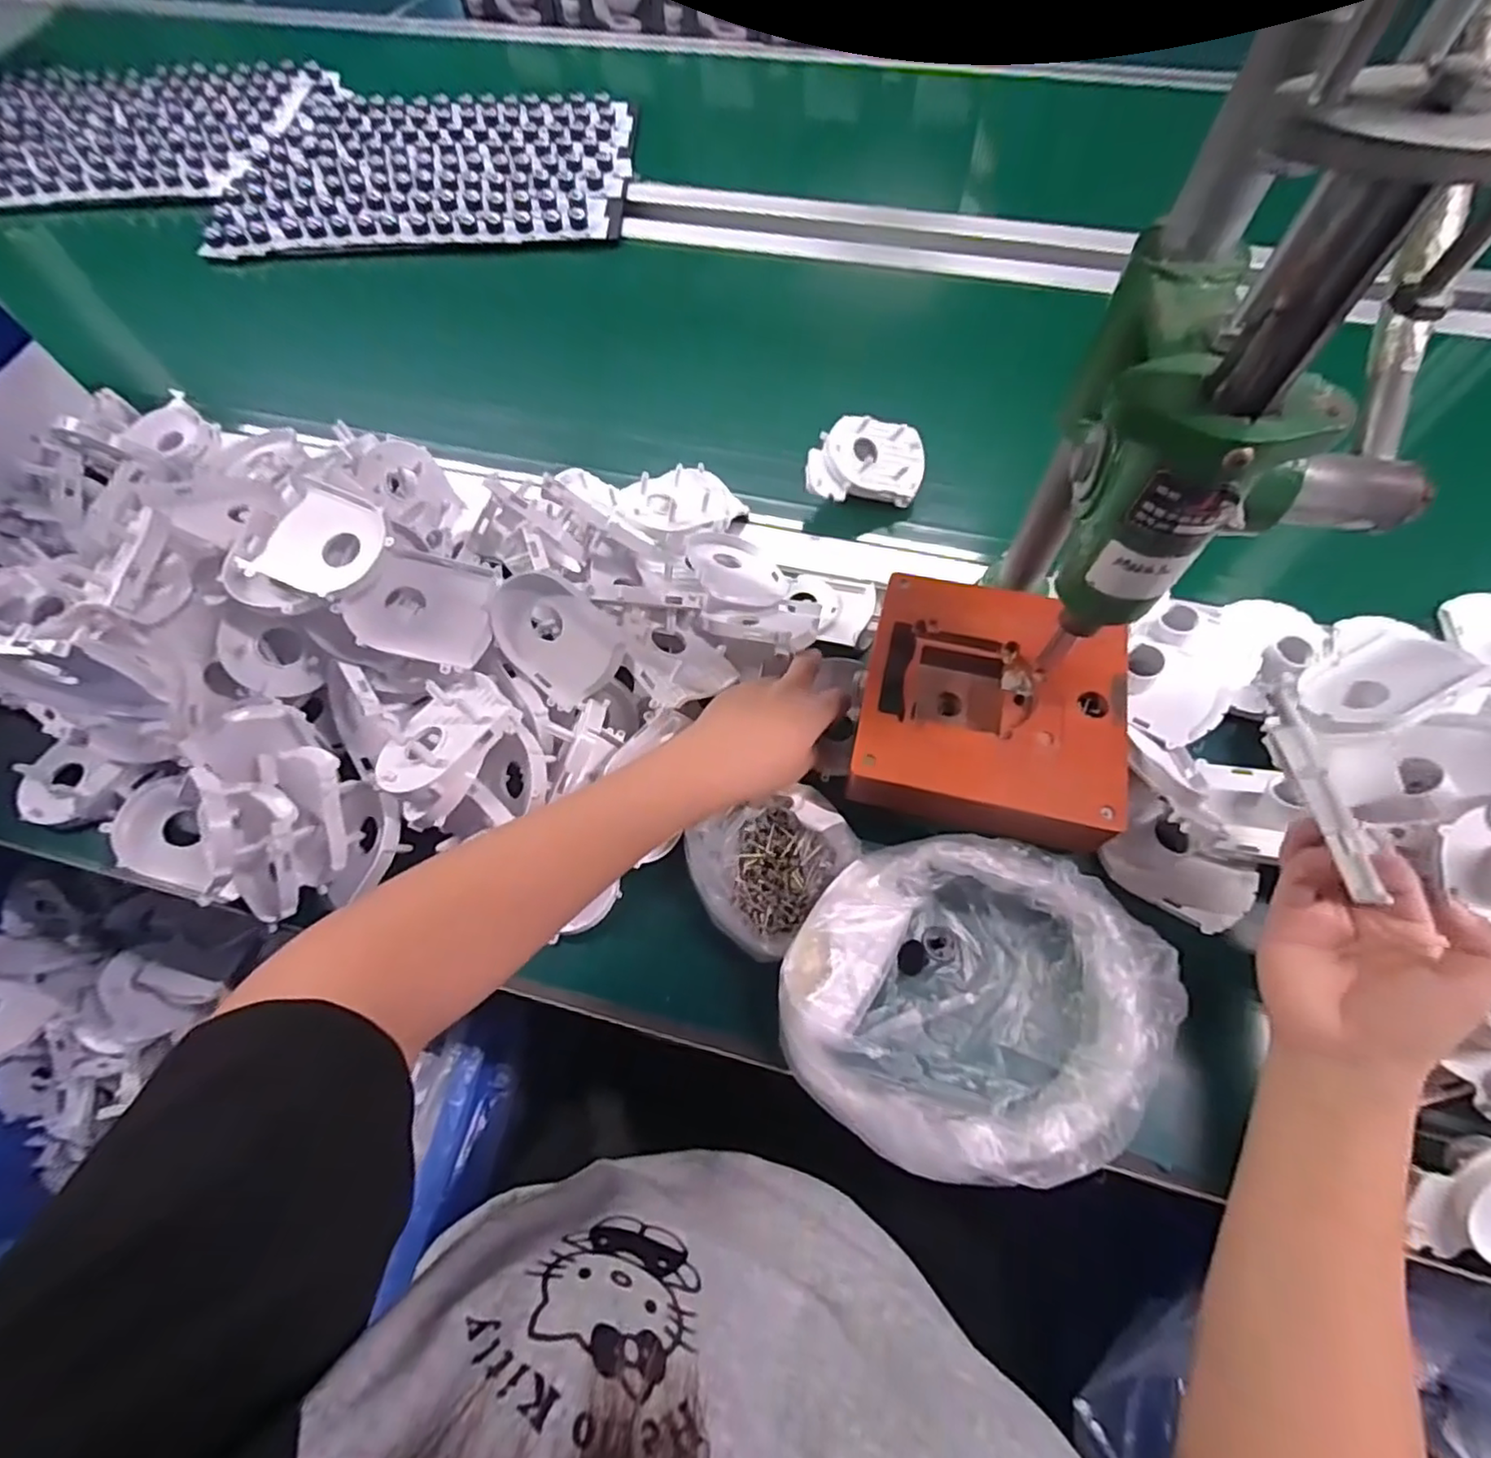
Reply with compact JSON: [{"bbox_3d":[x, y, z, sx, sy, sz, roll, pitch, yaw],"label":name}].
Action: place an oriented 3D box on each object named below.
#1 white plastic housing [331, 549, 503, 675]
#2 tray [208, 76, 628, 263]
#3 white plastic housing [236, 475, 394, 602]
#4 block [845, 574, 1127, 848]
[{"bbox_3d":[-0.198,-0.074,0.402,0.081,0.024,0.063,9,93,-18],"label":"white plastic housing"},{"bbox_3d":[-0.386,-0.711,0.839,0.473,0.044,0.372,-1,63,1],"label":"tray"},{"bbox_3d":[-0.251,-0.108,0.391,0.080,0.031,0.065,25,66,14],"label":"white plastic housing"},{"bbox_3d":[0.151,-0.014,0.413,0.151,0.043,0.163,12,64,7],"label":"block"}]

